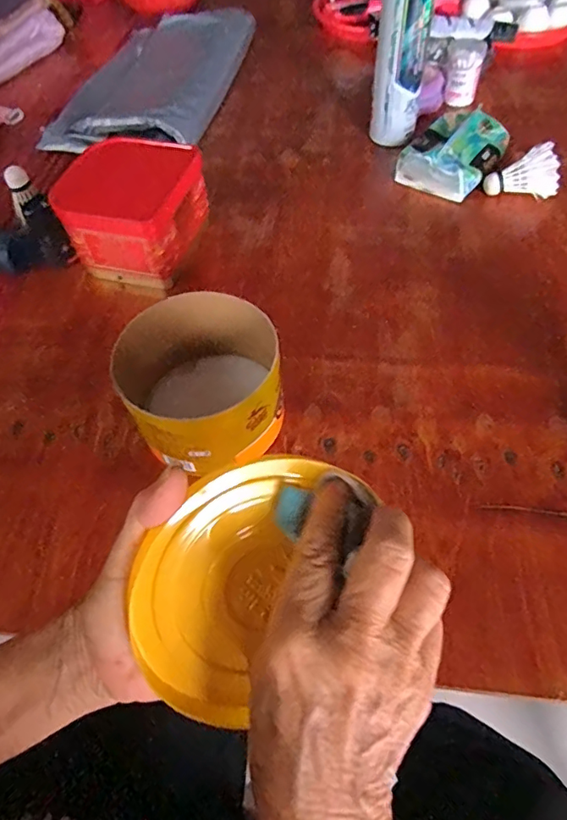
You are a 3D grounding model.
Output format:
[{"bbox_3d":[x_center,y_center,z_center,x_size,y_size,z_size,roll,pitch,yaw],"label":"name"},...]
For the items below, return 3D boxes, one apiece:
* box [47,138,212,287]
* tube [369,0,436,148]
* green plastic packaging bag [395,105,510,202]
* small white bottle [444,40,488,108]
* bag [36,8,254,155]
[{"bbox_3d":[-0.174,-0.234,0.606,0.135,0.107,0.141,15,60,14],"label":"box"},{"bbox_3d":[0.155,-0.473,0.675,0.068,0.230,0.066,6,58,8],"label":"tube"},{"bbox_3d":[0.227,-0.346,0.688,0.115,0.050,0.146,33,66,23],"label":"green plastic packaging bag"},{"bbox_3d":[0.275,-0.515,0.787,0.057,0.077,0.052,10,59,11],"label":"small white bottle"},{"bbox_3d":[-0.213,-0.570,0.860,0.254,0.057,0.441,9,59,10],"label":"bag"}]

